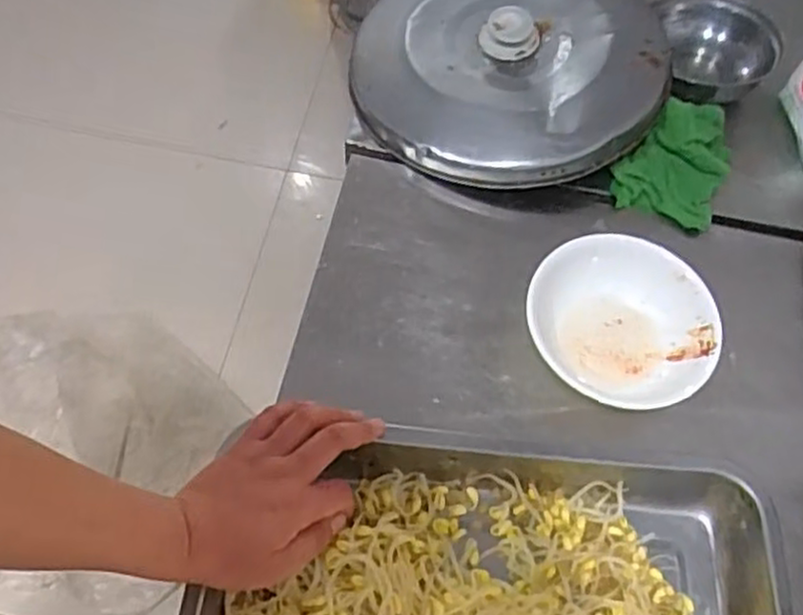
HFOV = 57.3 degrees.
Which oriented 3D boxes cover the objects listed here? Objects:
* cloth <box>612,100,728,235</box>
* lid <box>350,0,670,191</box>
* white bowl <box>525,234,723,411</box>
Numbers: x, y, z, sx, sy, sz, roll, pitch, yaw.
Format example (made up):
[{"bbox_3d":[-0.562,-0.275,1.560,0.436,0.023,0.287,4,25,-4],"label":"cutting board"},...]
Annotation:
[{"bbox_3d":[0.276,-0.157,0.724,0.098,0.031,0.157,24,62,10],"label":"cloth"},{"bbox_3d":[0.108,-0.247,0.733,0.287,0.059,0.287,2,60,-3],"label":"lid"},{"bbox_3d":[0.174,0.019,0.600,0.146,0.053,0.149,2,60,-3],"label":"white bowl"}]

